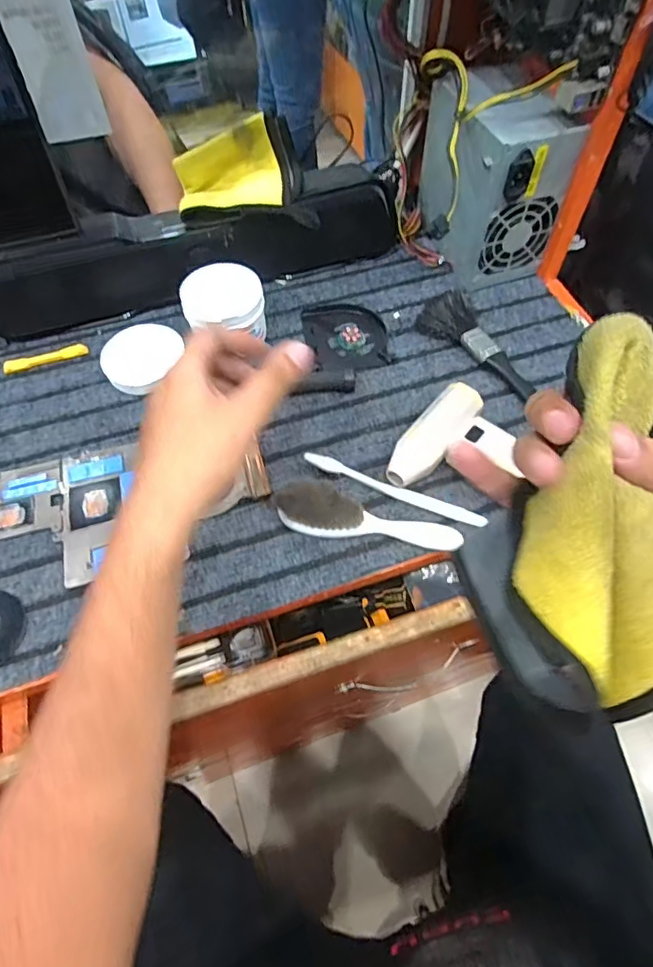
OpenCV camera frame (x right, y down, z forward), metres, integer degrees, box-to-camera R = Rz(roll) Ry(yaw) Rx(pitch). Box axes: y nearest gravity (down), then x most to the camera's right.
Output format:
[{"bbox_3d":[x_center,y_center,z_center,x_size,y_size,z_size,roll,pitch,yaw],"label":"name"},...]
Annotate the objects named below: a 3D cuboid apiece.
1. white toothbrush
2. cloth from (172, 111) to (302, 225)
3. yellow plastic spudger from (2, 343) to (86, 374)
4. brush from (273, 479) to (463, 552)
[{"bbox_3d":[0.054,0.006,0.439,0.154,0.014,0.011,21,61,13],"label":"white toothbrush"},{"bbox_3d":[-0.085,-0.303,0.522,0.124,0.050,0.099,-10,59,-6],"label":"cloth"},{"bbox_3d":[-0.278,-0.125,0.527,0.080,0.005,0.014,-18,60,-10],"label":"yellow plastic spudger"},{"bbox_3d":[0.032,0.026,0.420,0.143,0.029,0.036,9,59,6],"label":"brush"}]

